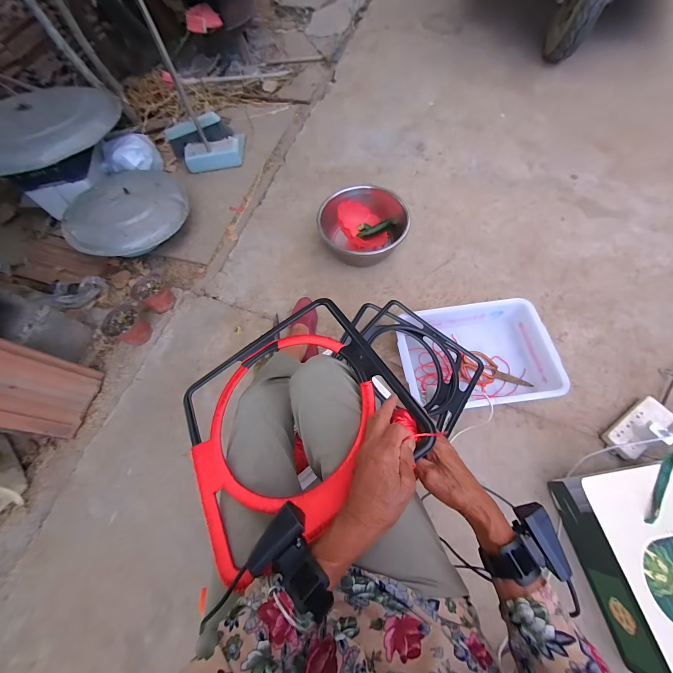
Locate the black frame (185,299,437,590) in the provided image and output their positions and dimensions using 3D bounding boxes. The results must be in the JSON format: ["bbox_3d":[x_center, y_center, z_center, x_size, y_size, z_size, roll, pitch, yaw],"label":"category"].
[{"bbox_3d":[-0.075,0.115,0.460,0.333,0.019,0.322,-34,54,-3],"label":"black frame"}]

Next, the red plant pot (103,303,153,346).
[{"bbox_3d":[-0.698,-0.034,0.998,0.109,0.102,0.106,-1,67,3],"label":"red plant pot"}]

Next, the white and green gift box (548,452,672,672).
[{"bbox_3d":[0.739,0.463,0.633,0.373,0.141,0.338,-11,67,-2],"label":"white and green gift box"}]

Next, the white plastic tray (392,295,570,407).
[{"bbox_3d":[0.402,0.051,0.884,0.425,0.100,0.319,-6,67,1],"label":"white plastic tray"}]

